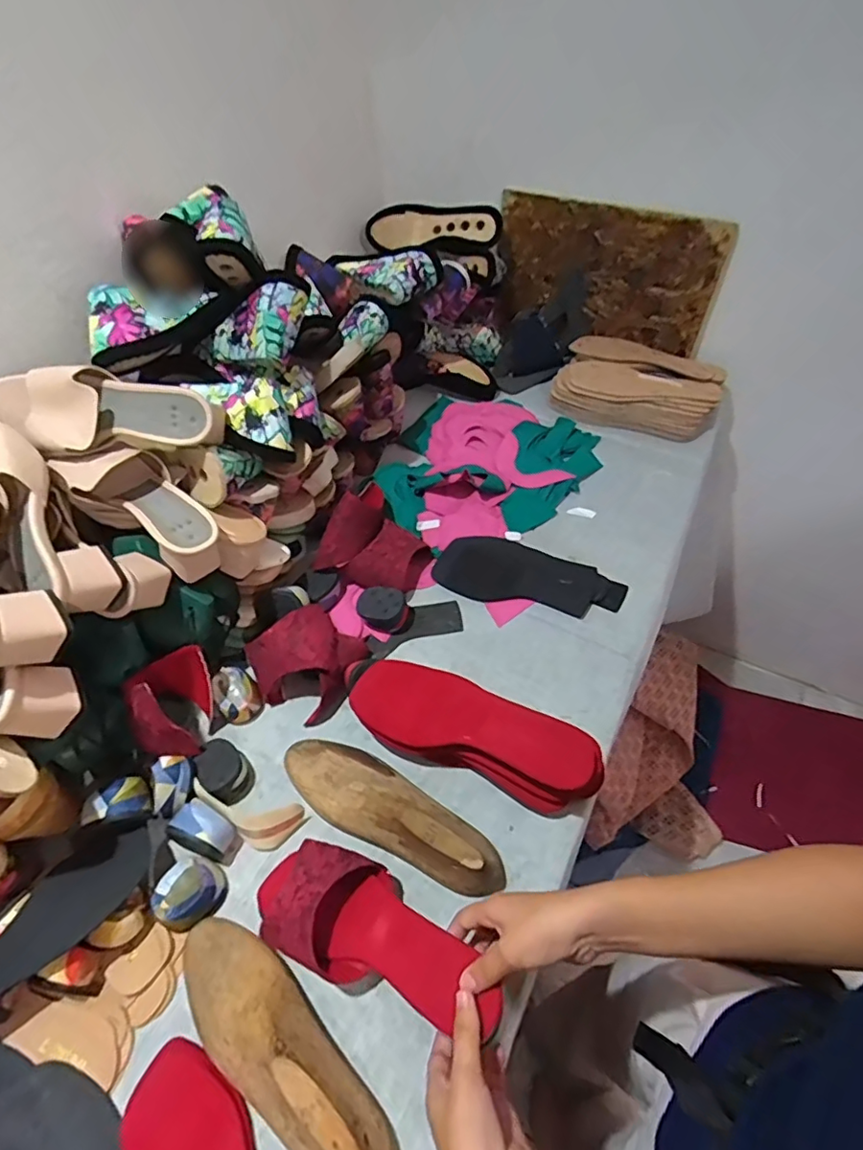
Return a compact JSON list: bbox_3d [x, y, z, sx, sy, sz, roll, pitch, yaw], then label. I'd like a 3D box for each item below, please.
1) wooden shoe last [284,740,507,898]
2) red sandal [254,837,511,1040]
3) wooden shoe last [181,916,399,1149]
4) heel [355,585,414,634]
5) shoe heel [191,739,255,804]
[{"bbox_3d":[-0.042,0.224,0.546,0.247,0.077,0.076,22,56,19],"label":"wooden shoe last"},{"bbox_3d":[-0.052,0.310,0.487,0.234,0.066,0.093,12,53,29],"label":"red sandal"},{"bbox_3d":[-0.119,0.369,0.434,0.241,0.080,0.080,28,58,23],"label":"wooden shoe last"},{"bbox_3d":[-0.058,0.043,0.705,0.066,0.040,0.050,9,53,10],"label":"heel"},{"bbox_3d":[-0.224,0.209,0.600,0.064,0.043,0.049,28,59,23],"label":"shoe heel"}]

